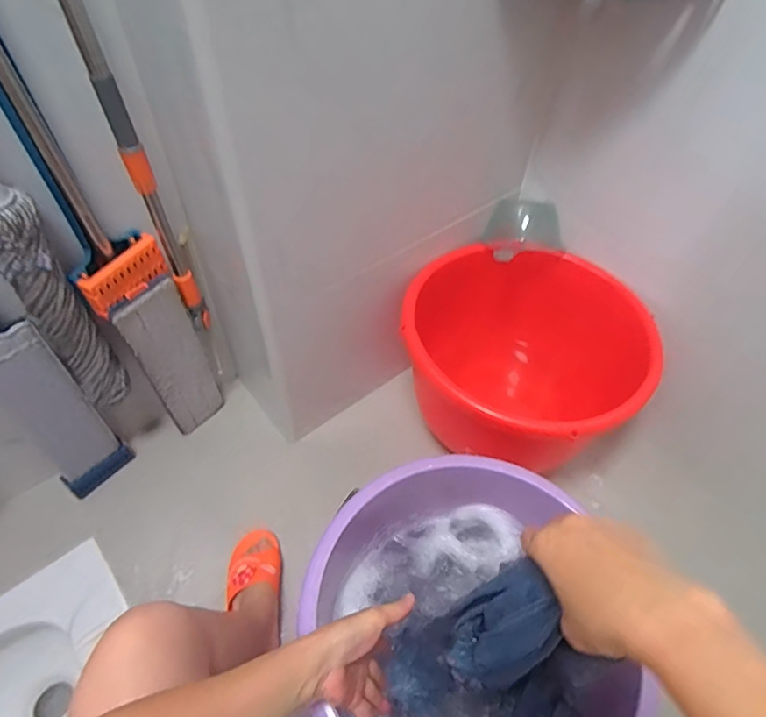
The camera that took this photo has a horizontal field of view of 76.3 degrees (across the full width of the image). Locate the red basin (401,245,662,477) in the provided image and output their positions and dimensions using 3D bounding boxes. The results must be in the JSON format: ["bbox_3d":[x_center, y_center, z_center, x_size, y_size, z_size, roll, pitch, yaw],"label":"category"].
[{"bbox_3d":[0.247,0.033,0.960,0.432,0.298,0.405,1,50,-1],"label":"red basin"}]

